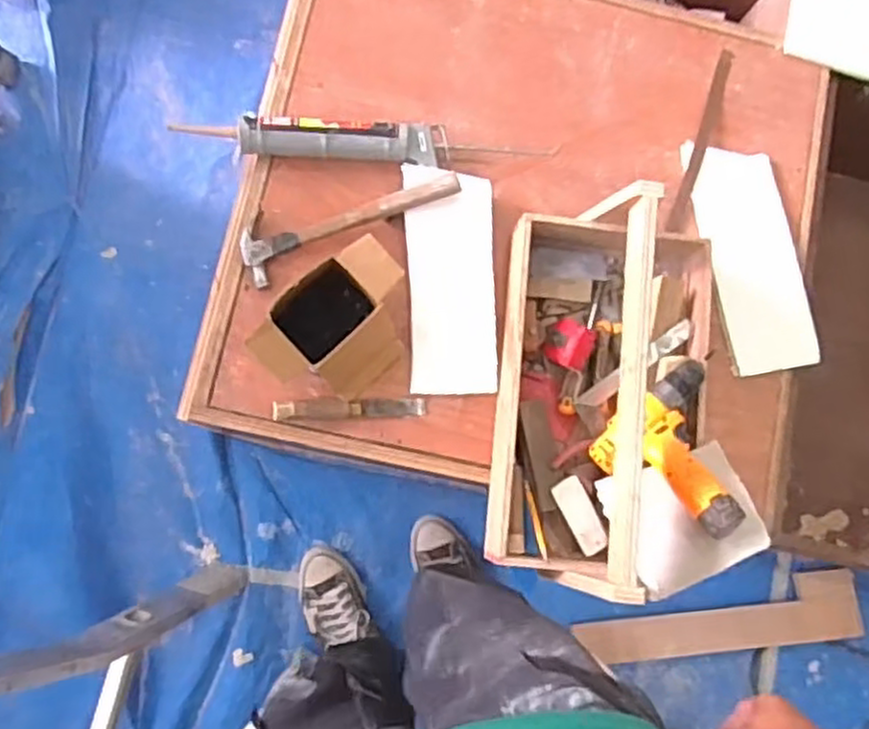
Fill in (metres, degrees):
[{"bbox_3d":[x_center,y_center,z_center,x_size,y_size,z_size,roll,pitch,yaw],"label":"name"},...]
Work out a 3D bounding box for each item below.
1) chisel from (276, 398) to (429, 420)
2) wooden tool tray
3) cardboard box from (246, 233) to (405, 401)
[{"bbox_3d":[-0.113,0.061,1.020,0.210,0.025,0.026,0,83,-18],"label":"chisel"},{"bbox_3d":[0.235,0.036,0.979,0.265,0.207,0.486,7,81,-6],"label":"wooden tool tray"},{"bbox_3d":[-0.122,-0.046,0.981,0.202,0.122,0.152,-42,89,-11],"label":"cardboard box"}]

